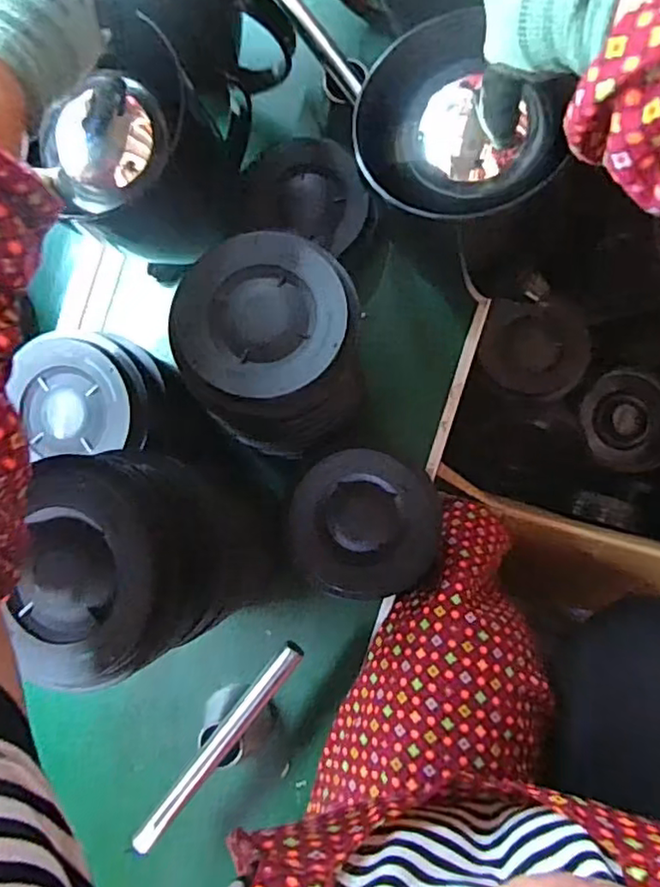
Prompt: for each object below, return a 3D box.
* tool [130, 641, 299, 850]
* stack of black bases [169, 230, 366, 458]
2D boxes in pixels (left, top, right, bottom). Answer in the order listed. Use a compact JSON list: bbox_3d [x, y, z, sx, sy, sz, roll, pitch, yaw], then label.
[{"bbox_3d":[-0.087,0.238,0.477,0.019,0.011,0.200,39,94,9],"label":"tool"},{"bbox_3d":[-0.031,-0.059,0.460,0.120,0.166,0.144,-19,85,8],"label":"stack of black bases"}]

